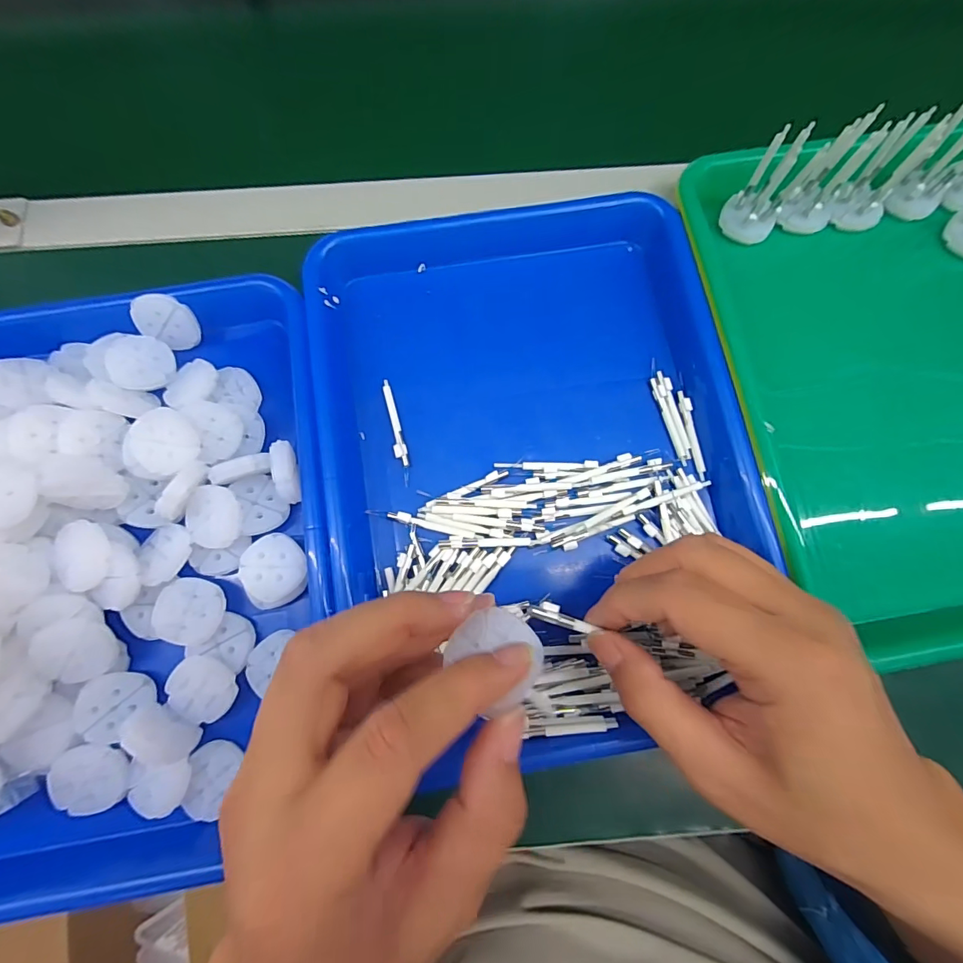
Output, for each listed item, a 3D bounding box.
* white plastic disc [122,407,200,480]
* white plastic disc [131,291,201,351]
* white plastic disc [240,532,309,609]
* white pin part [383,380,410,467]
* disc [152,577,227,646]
[{"bbox_3d":[-0.183,-0.020,0.261,0.038,0.008,0.040,0,91,-4],"label":"white plastic disc"},{"bbox_3d":[-0.201,-0.102,0.292,0.036,0.031,0.008,11,41,-13],"label":"white plastic disc"},{"bbox_3d":[-0.119,0.051,0.264,0.037,0.010,0.040,0,78,-1],"label":"white plastic disc"},{"bbox_3d":[-0.056,-0.038,0.293,0.008,0.004,0.058,-14,79,-4],"label":"white pin part"},{"bbox_3d":[-0.166,0.073,0.259,0.035,0.009,0.035,0,78,-1],"label":"disc"}]

